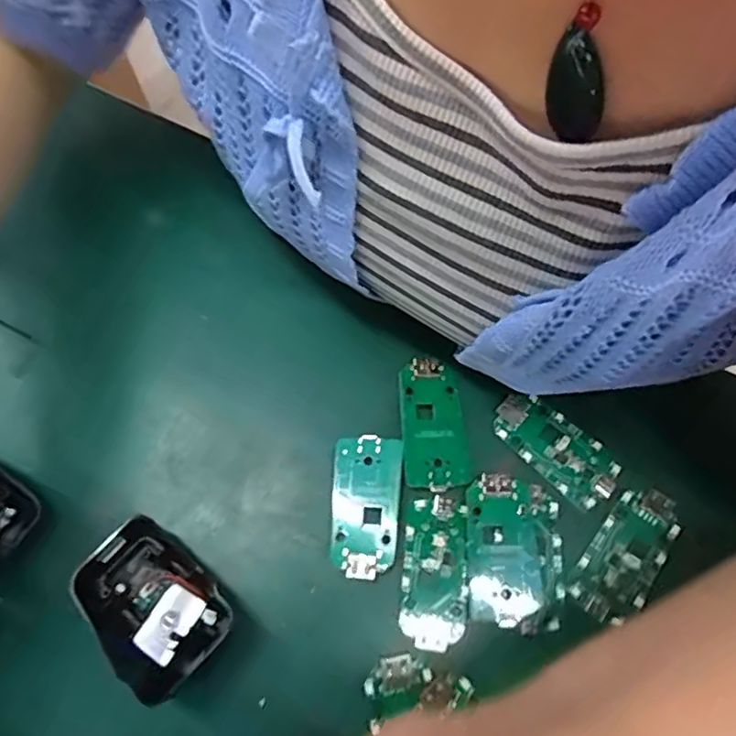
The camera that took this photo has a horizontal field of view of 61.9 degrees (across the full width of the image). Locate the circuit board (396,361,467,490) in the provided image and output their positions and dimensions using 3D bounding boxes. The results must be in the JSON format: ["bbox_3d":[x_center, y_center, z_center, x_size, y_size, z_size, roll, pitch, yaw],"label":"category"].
[{"bbox_3d":[0.030,0.026,0.295,0.029,0.004,0.063,-2,71,-1],"label":"circuit board"}]

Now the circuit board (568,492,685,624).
[{"bbox_3d":[0.118,0.083,0.279,0.030,0.005,0.065,36,74,11],"label":"circuit board"}]

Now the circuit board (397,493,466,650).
[{"bbox_3d":[0.030,0.090,0.274,0.028,0.004,0.063,6,71,1],"label":"circuit board"}]

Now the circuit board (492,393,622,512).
[{"bbox_3d":[0.090,0.038,0.296,0.062,0.004,0.031,40,75,12],"label":"circuit board"}]

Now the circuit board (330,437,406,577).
[{"bbox_3d":[-0.001,0.063,0.282,0.031,0.005,0.063,4,71,1],"label":"circuit board"}]

